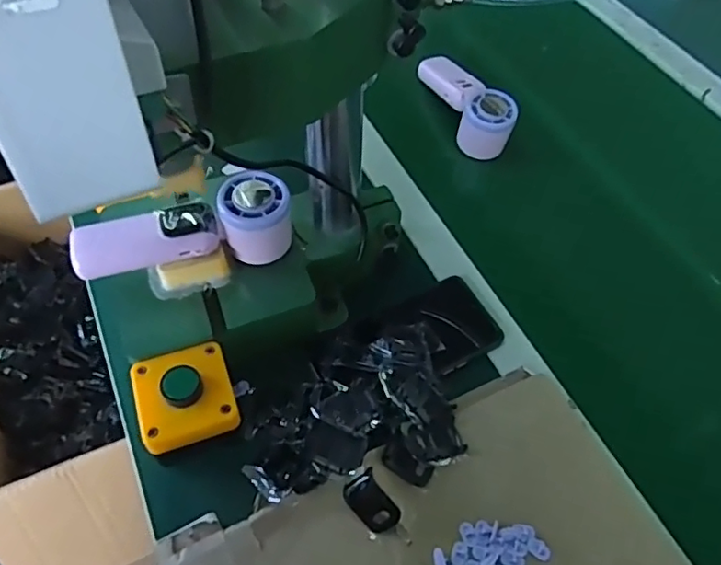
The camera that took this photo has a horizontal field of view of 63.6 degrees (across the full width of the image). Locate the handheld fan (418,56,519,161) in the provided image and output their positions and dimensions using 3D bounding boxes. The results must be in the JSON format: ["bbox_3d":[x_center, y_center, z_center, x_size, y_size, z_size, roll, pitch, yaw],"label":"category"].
[{"bbox_3d":[0.119,-0.215,0.663,0.052,0.051,0.159,-14,57,-11],"label":"handheld fan"}]

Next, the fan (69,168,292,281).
[{"bbox_3d":[-0.137,-0.040,0.455,0.161,0.054,0.044,-14,56,-10],"label":"fan"}]

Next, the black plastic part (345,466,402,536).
[{"bbox_3d":[0.008,0.156,0.413,0.029,0.009,0.043,-45,80,11],"label":"black plastic part"}]

